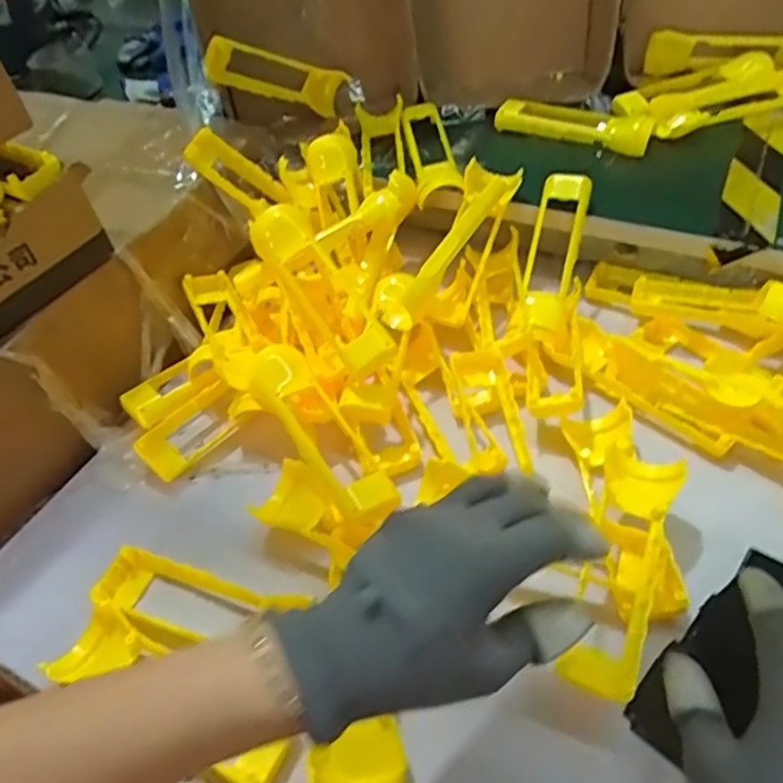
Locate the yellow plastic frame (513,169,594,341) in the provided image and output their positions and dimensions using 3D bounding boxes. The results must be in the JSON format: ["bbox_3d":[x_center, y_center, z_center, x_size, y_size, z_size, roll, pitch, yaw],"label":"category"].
[{"bbox_3d":[0.144,-0.123,0.570,0.042,0.021,0.159,11,77,16],"label":"yellow plastic frame"}]

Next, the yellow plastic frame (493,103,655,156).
[{"bbox_3d":[0.190,-0.281,0.681,0.163,0.032,0.035,24,54,26],"label":"yellow plastic frame"}]

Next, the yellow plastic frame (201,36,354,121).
[{"bbox_3d":[-0.126,-0.342,0.702,0.174,0.048,0.026,-6,38,-41],"label":"yellow plastic frame"}]

